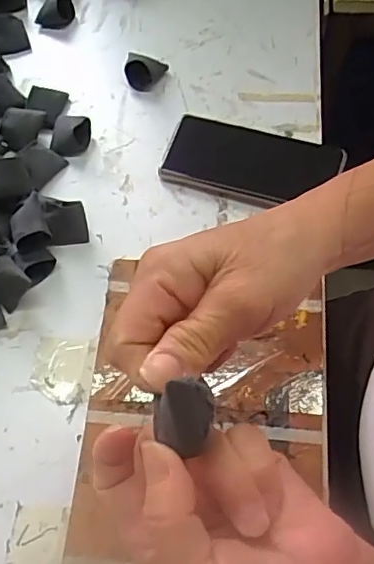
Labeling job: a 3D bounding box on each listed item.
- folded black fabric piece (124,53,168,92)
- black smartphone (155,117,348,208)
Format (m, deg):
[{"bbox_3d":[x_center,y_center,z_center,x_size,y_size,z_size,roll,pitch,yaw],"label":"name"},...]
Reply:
[{"bbox_3d":[-0.041,-0.214,0.563,0.041,0.024,0.036,1,66,2],"label":"folded black fabric piece"},{"bbox_3d":[0.060,-0.111,0.525,0.158,0.014,0.080,15,67,8],"label":"black smartphone"}]

